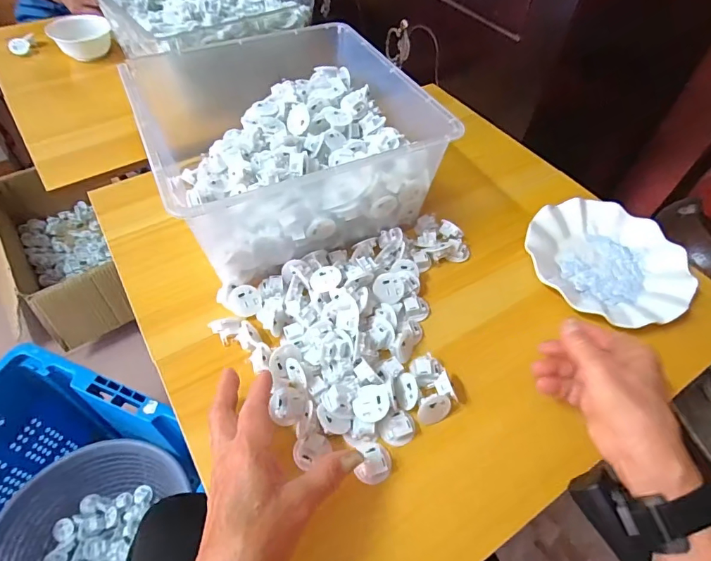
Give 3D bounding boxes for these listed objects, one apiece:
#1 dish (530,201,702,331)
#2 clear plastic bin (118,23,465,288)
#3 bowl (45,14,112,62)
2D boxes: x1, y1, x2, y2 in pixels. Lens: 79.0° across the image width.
[{"bbox_3d":[0.297,-0.023,0.515,0.174,0.023,0.180,1,53,-2],"label":"dish"},{"bbox_3d":[-0.072,-0.167,0.525,0.297,0.124,0.280,-24,58,-19],"label":"clear plastic bin"},{"bbox_3d":[-0.543,-0.484,0.865,0.108,0.053,0.108,1,53,-2],"label":"bowl"}]

